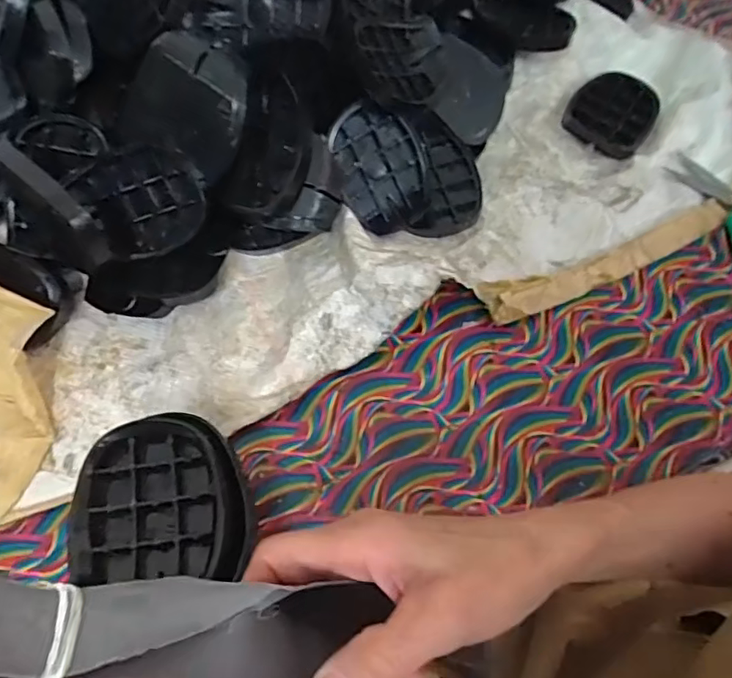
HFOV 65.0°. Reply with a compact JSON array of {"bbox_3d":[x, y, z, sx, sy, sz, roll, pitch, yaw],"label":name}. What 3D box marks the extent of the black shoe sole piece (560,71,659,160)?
[{"bbox_3d":[0.263,-0.244,0.608,0.086,0.012,0.119,31,66,17],"label":"black shoe sole piece"}]

